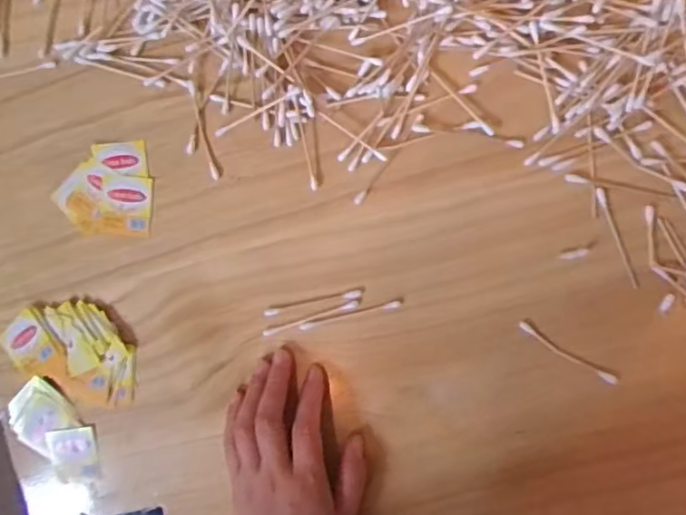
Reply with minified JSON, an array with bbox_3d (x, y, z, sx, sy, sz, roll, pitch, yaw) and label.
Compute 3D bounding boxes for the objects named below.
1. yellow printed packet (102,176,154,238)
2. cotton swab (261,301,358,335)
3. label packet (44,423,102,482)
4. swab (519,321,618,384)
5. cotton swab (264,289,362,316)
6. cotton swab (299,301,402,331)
[{"bbox_3d":[-0.157,-0.038,0.415,0.040,0.007,0.042,4,90,11],"label":"yellow printed packet"},{"bbox_3d":[-0.023,0.043,0.399,0.071,0.006,0.005,-18,91,10],"label":"cotton swab"},{"bbox_3d":[-0.204,0.150,0.435,0.036,0.004,0.044,-8,102,-9],"label":"label packet"},{"bbox_3d":[0.148,0.063,0.374,0.071,0.006,0.007,32,99,6],"label":"swab"},{"bbox_3d":[-0.021,0.032,0.400,0.070,0.009,0.005,-13,92,10],"label":"cotton swab"},{"bbox_3d":[0.004,0.041,0.396,0.072,0.004,0.005,-14,92,10],"label":"cotton swab"}]

